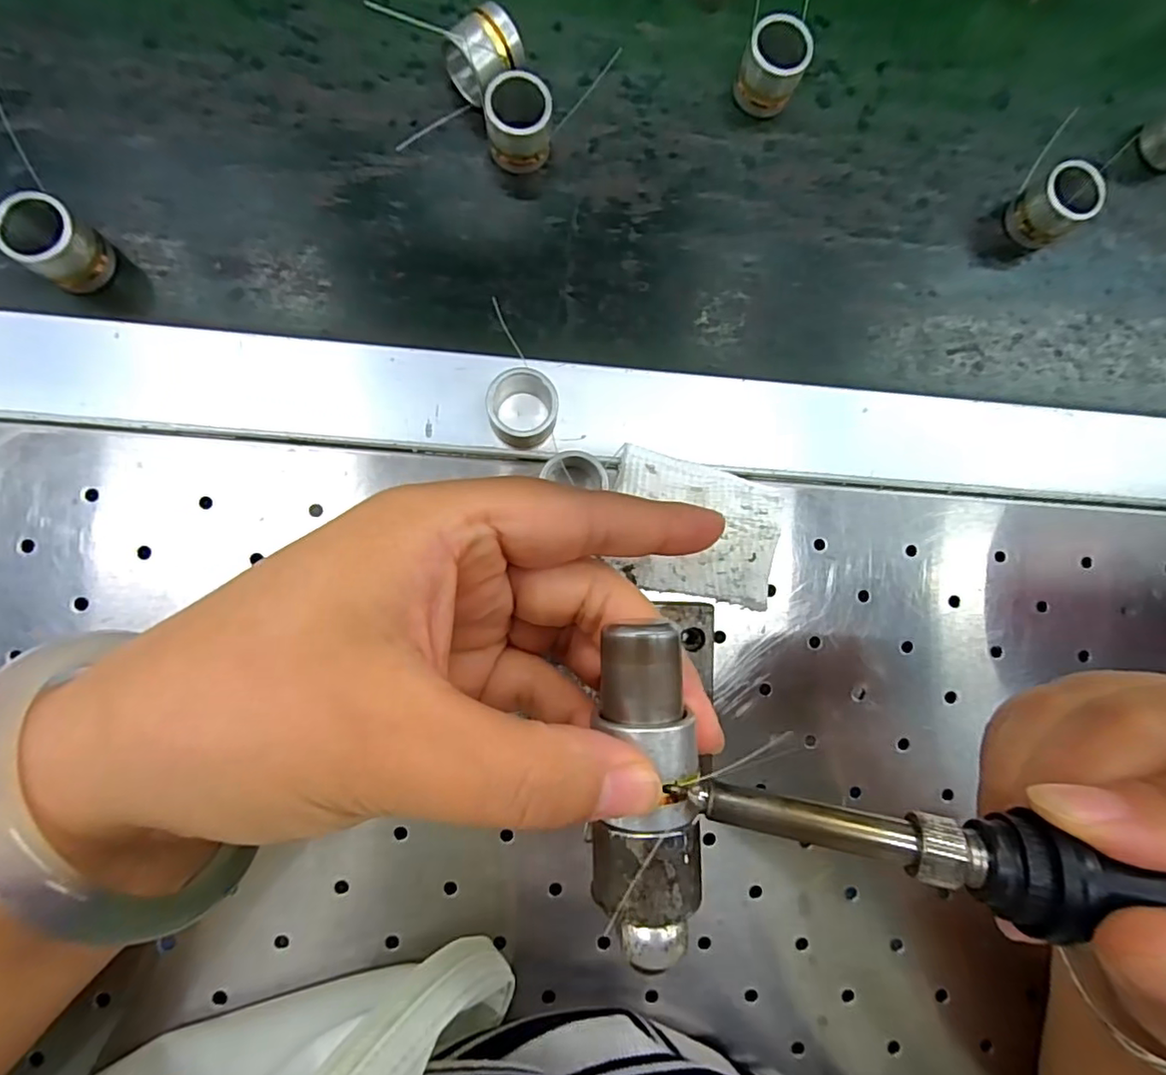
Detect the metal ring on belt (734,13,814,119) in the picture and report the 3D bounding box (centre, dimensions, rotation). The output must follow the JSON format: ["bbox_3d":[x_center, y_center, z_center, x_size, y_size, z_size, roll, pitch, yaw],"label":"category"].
[{"bbox_3d":[0.077,-0.191,0.238,0.024,0.025,0.021,29,83,-2],"label":"metal ring on belt"}]

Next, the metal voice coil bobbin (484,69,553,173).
[{"bbox_3d":[-0.025,-0.161,0.228,0.024,0.027,0.022,0,85,-5],"label":"metal voice coil bobbin"}]

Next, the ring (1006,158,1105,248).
[{"bbox_3d":[0.196,-0.138,0.243,0.024,0.028,0.025,0,85,-5],"label":"ring"}]

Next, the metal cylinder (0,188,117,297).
[{"bbox_3d":[-0.190,-0.106,0.210,0.021,0.026,0.024,26,83,-3],"label":"metal cylinder"}]

